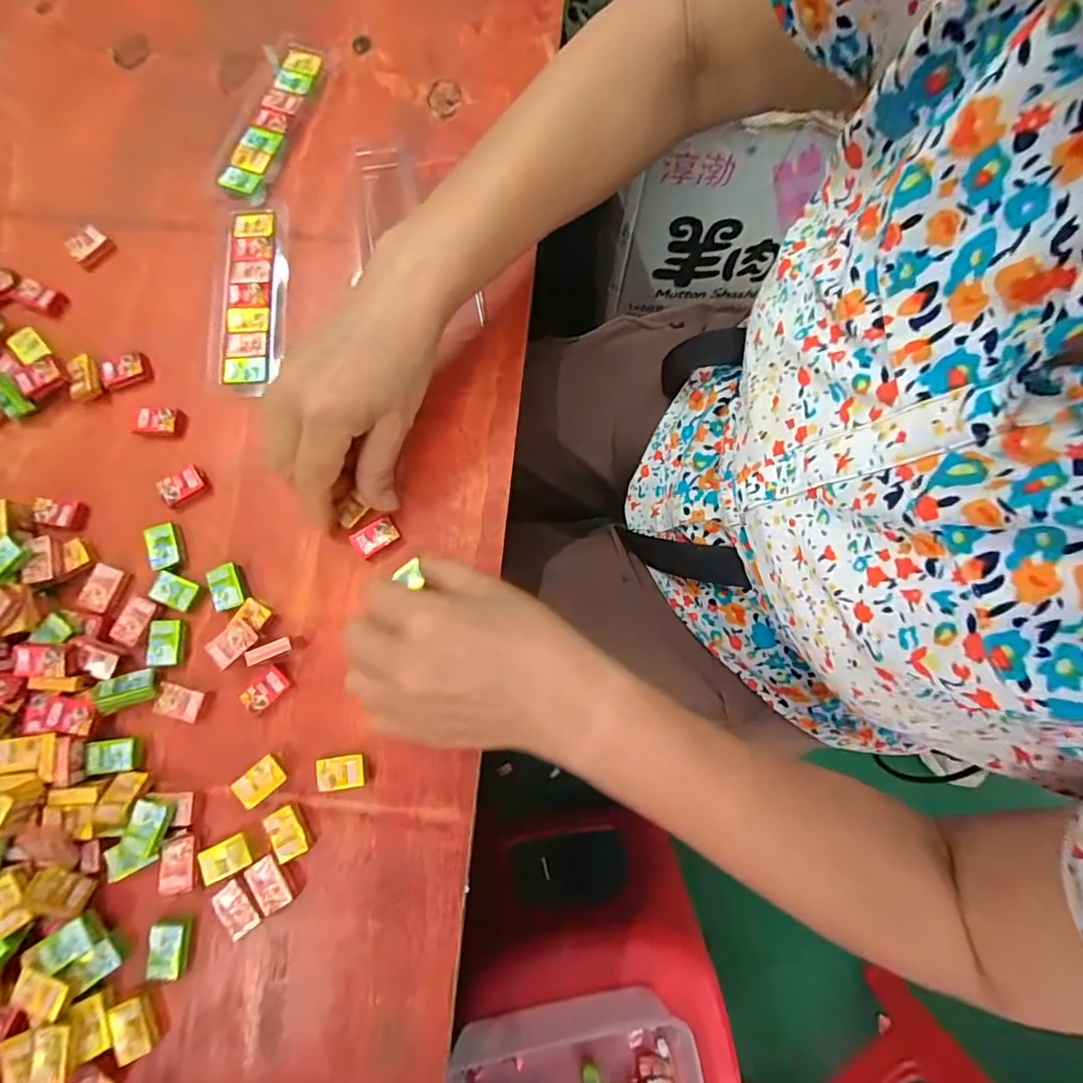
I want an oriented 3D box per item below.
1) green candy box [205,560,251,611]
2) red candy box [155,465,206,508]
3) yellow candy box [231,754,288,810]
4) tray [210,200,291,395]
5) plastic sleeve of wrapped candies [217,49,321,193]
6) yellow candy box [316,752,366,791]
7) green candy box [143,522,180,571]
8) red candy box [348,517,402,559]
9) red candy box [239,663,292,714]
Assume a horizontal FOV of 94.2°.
[{"bbox_3d":[-0.181,0.026,0.290,0.017,0.007,0.027,-25,81,-6],"label":"green candy box"},{"bbox_3d":[-0.214,-0.033,0.300,0.025,0.007,0.016,-31,82,-6],"label":"red candy box"},{"bbox_3d":[-0.151,0.129,0.271,0.026,0.005,0.017,-40,83,-8],"label":"yellow candy box"},{"bbox_3d":[-0.188,-0.156,0.325,0.045,0.008,0.131,0,79,-1],"label":"tray"},{"bbox_3d":[-0.187,-0.293,0.348,0.028,0.007,0.120,19,80,3],"label":"plastic sleeve of wrapped candies"},{"bbox_3d":[-0.109,0.125,0.273,0.026,0.006,0.017,-8,80,-3],"label":"yellow candy box"},{"bbox_3d":[-0.221,0.003,0.293,0.015,0.006,0.026,-18,80,-4],"label":"green candy box"},{"bbox_3d":[-0.098,-0.003,0.298,0.025,0.008,0.017,-33,82,-7],"label":"red candy box"},{"bbox_3d":[-0.153,0.083,0.280,0.016,0.007,0.025,44,82,7],"label":"red candy box"}]

